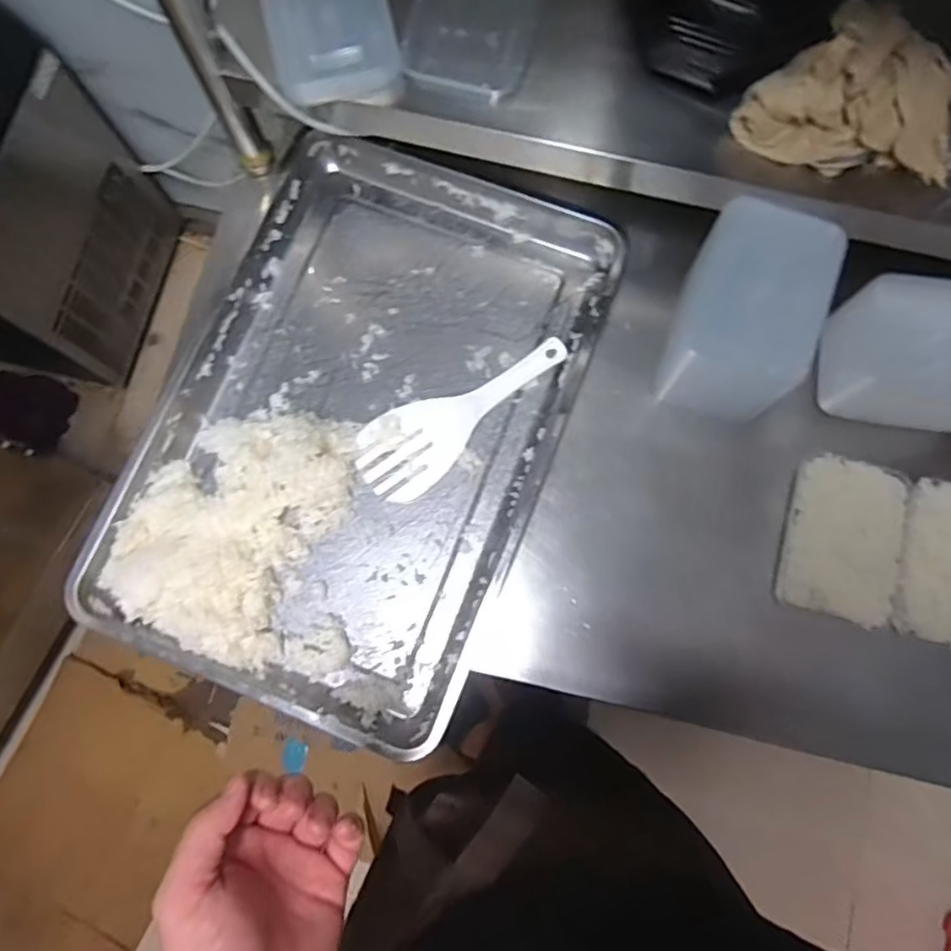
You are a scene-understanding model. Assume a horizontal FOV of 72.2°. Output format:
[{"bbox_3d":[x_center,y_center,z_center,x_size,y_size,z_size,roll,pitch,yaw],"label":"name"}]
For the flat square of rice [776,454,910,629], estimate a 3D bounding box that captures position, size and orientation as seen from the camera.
[{"bbox_3d":[0.364,0.065,0.654,0.110,0.047,0.160,14,79,4],"label":"flat square of rice"}]

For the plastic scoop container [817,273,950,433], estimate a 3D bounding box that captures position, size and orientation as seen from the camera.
[{"bbox_3d":[0.436,-0.110,0.627,0.188,0.078,0.133,6,79,3],"label":"plastic scoop container"}]

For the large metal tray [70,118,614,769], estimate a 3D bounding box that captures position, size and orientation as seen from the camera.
[{"bbox_3d":[-0.116,-0.060,0.677,0.393,0.053,0.581,20,80,5],"label":"large metal tray"}]

